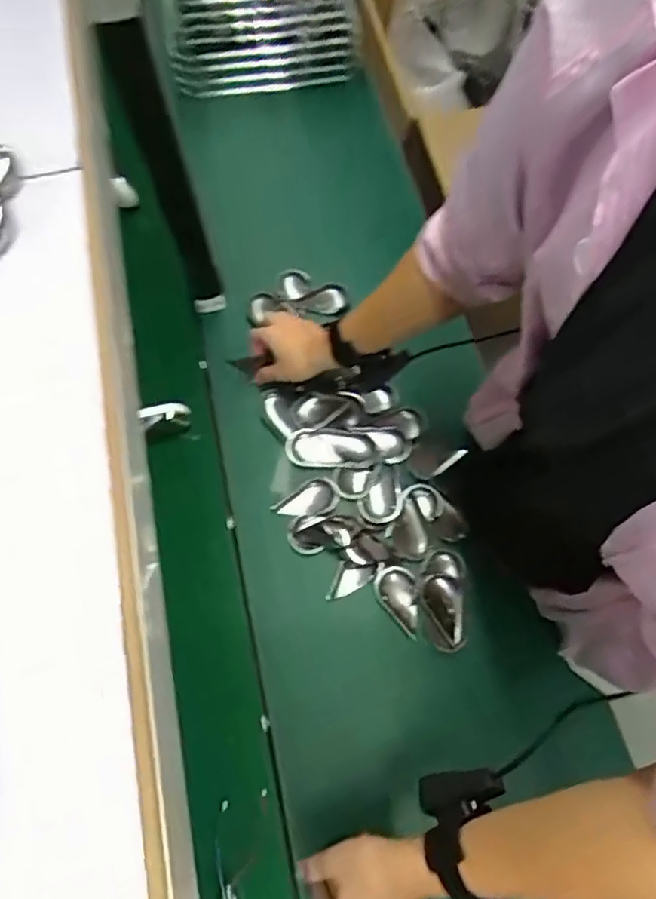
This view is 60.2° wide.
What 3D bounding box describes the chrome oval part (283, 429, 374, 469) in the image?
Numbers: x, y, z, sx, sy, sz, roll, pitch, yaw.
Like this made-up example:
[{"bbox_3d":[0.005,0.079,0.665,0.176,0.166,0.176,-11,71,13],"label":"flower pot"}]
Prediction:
[{"bbox_3d":[0.003,-0.001,0.772,0.117,0.016,0.052,6,69,2],"label":"chrome oval part"}]

